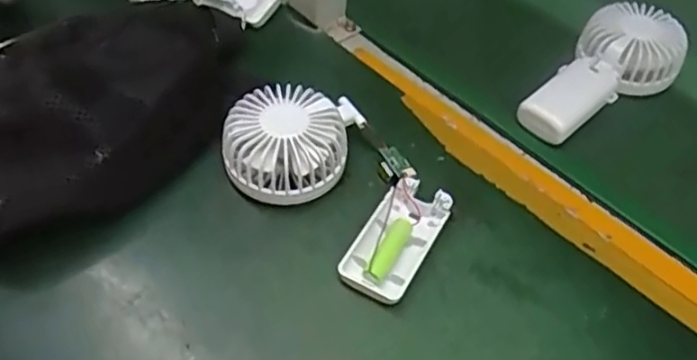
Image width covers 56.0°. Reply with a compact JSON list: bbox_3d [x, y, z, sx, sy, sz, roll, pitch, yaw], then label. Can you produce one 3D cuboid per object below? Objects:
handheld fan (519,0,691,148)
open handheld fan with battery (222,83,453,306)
[{"bbox_3d":[0.216,-0.089,0.551,0.082,0.042,0.165,35,57,23],"label":"handheld fan"},{"bbox_3d":[-0.006,-0.003,0.457,0.166,0.048,0.102,36,57,24],"label":"open handheld fan with battery"}]

